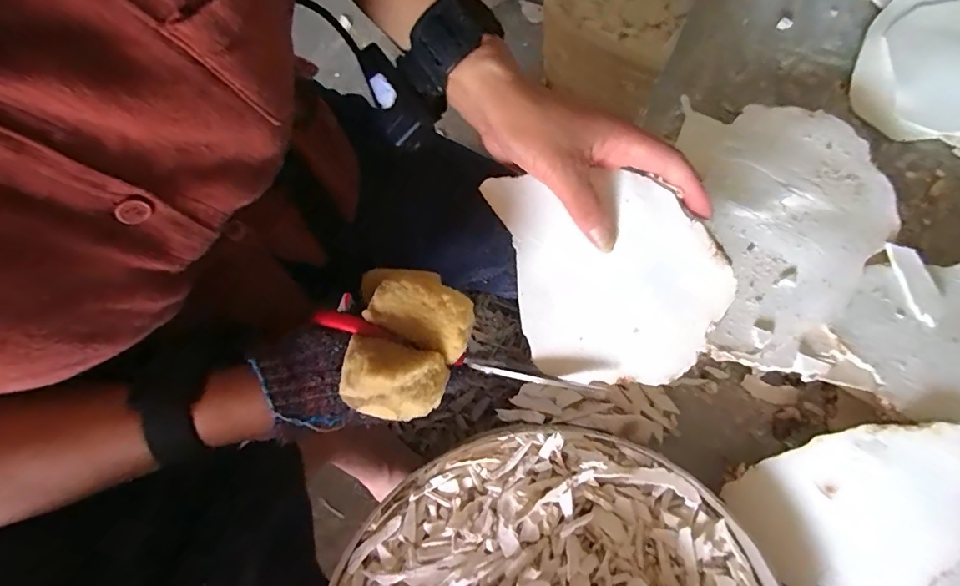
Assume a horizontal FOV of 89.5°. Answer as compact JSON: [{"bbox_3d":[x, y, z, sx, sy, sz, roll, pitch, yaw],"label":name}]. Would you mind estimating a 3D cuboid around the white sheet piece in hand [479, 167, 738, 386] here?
[{"bbox_3d":[0.086,-0.016,0.310,0.129,0.007,0.146,-16,87,4],"label":"white sheet piece in hand"}]

